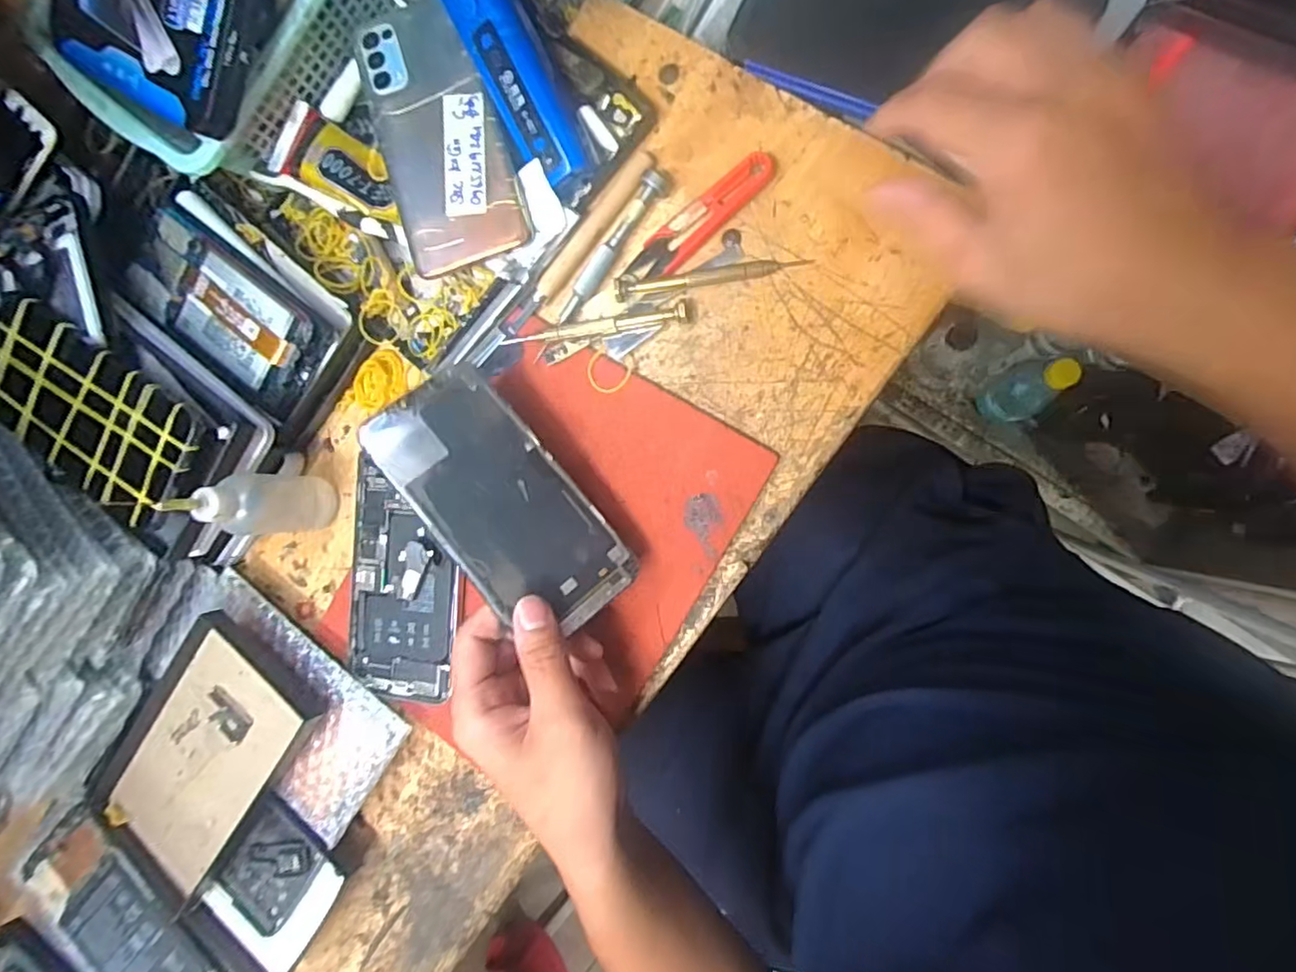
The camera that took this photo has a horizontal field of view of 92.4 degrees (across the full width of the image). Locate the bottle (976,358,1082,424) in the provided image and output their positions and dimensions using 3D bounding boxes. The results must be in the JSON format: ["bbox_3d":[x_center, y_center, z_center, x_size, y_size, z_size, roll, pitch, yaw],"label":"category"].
[{"bbox_3d":[0.469,-0.122,0.790,0.069,0.171,0.074,0,89,14],"label":"bottle"}]

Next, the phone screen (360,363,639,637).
[{"bbox_3d":[-0.080,0.008,0.335,0.073,0.004,0.154,-39,87,-17],"label":"phone screen"}]

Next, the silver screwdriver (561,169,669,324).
[{"bbox_3d":[-0.023,-0.141,0.363,0.013,0.011,0.098,37,96,7],"label":"silver screwdriver"}]

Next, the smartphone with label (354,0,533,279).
[{"bbox_3d":[-0.122,-0.205,0.363,0.071,0.009,0.159,-17,89,5],"label":"smartphone with label"}]

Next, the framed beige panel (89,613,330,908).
[{"bbox_3d":[-0.289,0.174,0.400,0.108,0.016,0.167,37,98,11],"label":"framed beige panel"}]

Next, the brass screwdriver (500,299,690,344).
[{"bbox_3d":[-0.033,-0.093,0.366,0.114,0.012,0.011,-9,89,9],"label":"brass screwdriver"}]

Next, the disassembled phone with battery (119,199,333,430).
[{"bbox_3d":[-0.281,-0.116,0.407,0.155,0.013,0.070,38,97,4],"label":"disassembled phone with battery"}]

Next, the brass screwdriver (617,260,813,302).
[{"bbox_3d":[0.035,-0.119,0.354,0.109,0.010,0.013,-4,90,9],"label":"brass screwdriver"}]

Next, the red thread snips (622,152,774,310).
[{"bbox_3d":[0.024,-0.150,0.357,0.108,0.007,0.025,-43,84,7],"label":"red thread snips"}]

